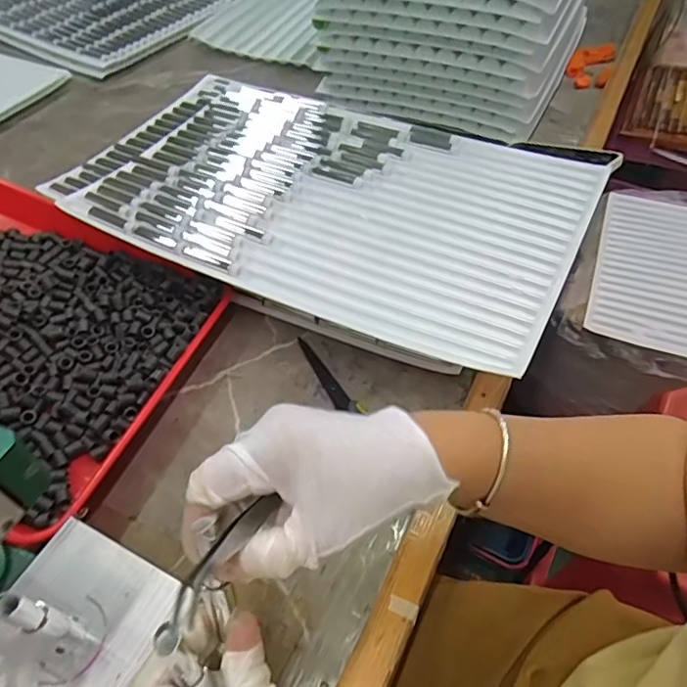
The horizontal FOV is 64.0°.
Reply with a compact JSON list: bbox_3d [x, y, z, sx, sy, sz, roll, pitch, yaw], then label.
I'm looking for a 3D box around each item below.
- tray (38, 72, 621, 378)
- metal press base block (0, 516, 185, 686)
[{"bbox_3d":[-0.035,-0.173,0.597,0.556,0.031,0.331,21,55,19],"label":"tray"},{"bbox_3d":[-0.168,0.178,0.333,0.122,0.076,0.119,20,55,18],"label":"metal press base block"}]

